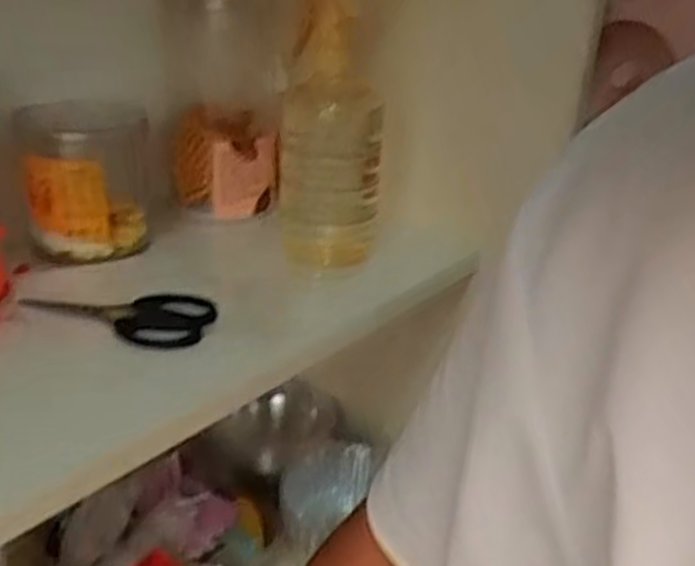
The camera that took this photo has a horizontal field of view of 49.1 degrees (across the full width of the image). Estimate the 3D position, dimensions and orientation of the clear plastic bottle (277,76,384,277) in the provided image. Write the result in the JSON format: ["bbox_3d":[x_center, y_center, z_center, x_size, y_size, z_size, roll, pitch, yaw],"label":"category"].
[{"bbox_3d":[-0.013,-0.076,0.533,0.070,0.118,0.068,1,24,-4],"label":"clear plastic bottle"}]

